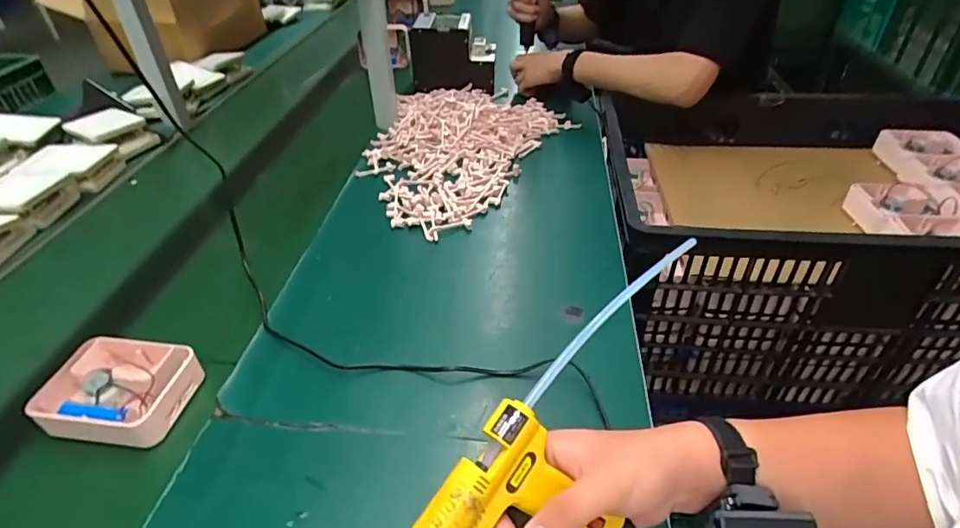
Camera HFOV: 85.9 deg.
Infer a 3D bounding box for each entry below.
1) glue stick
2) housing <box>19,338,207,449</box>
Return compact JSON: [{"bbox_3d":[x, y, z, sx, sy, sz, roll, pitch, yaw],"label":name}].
[{"bbox_3d":[0.116,0.032,0.420,0.010,0.017,0.247,30,48,33],"label":"glue stick"},{"bbox_3d":[-0.374,0.131,0.534,0.138,0.049,0.103,6,40,7],"label":"housing"}]

